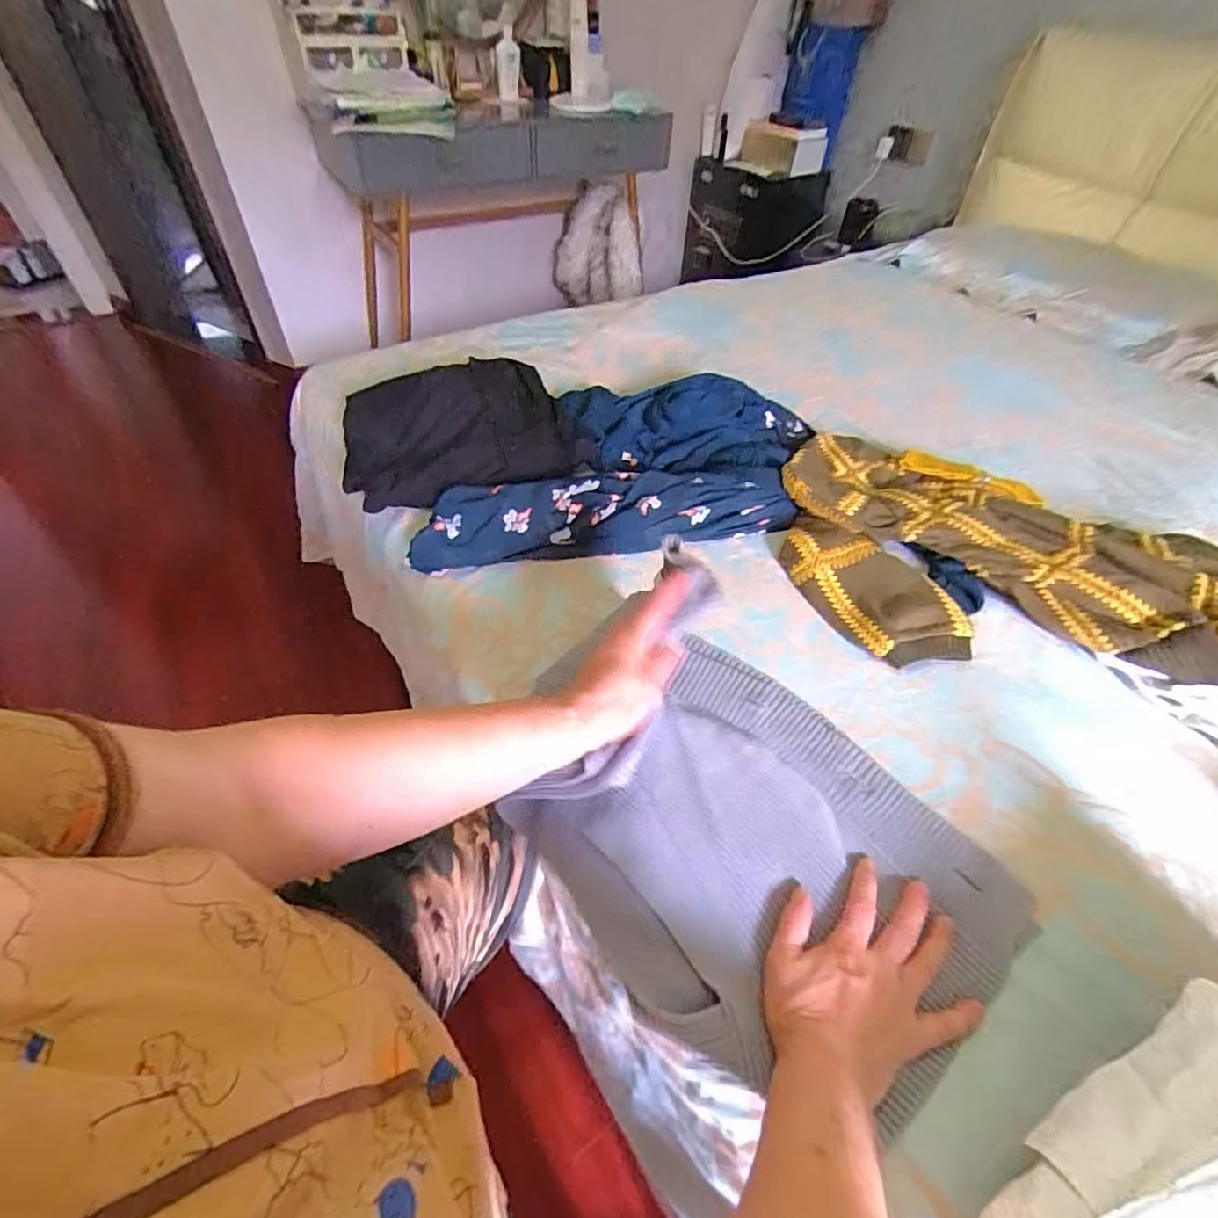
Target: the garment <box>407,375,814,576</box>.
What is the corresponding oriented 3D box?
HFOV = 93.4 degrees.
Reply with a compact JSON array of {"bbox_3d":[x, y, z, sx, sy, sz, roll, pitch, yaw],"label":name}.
[{"bbox_3d":[0.024,-0.223,0.830,0.580,0.045,0.367,-4,48,-6],"label":"garment"}]

